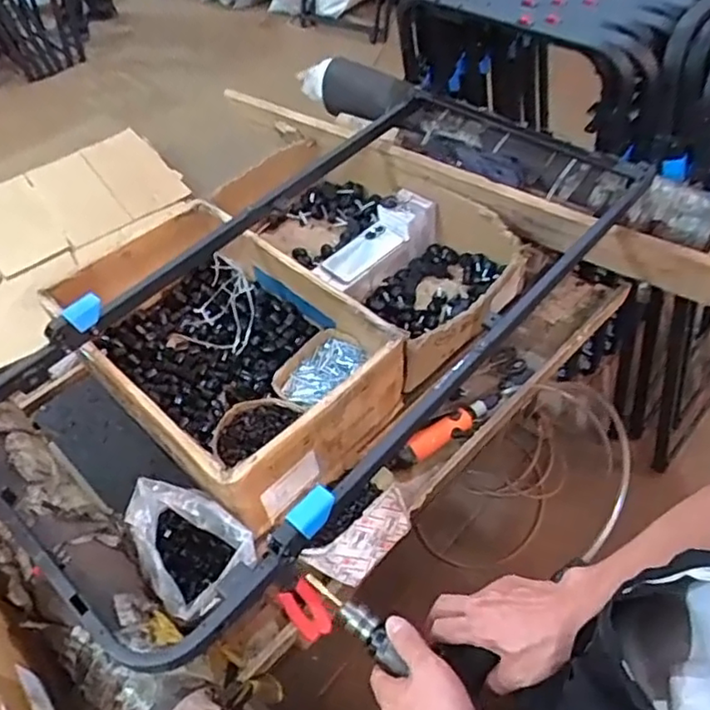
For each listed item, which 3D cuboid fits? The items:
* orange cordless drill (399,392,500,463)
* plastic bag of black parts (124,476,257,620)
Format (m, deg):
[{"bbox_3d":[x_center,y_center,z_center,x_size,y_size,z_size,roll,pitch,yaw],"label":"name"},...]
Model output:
[{"bbox_3d":[0.163,0.120,1.055,0.199,0.039,0.035,-27,54,-16],"label":"orange cordless drill"},{"bbox_3d":[-0.219,0.260,0.847,0.182,0.129,0.129,36,62,28],"label":"plastic bag of black parts"}]

